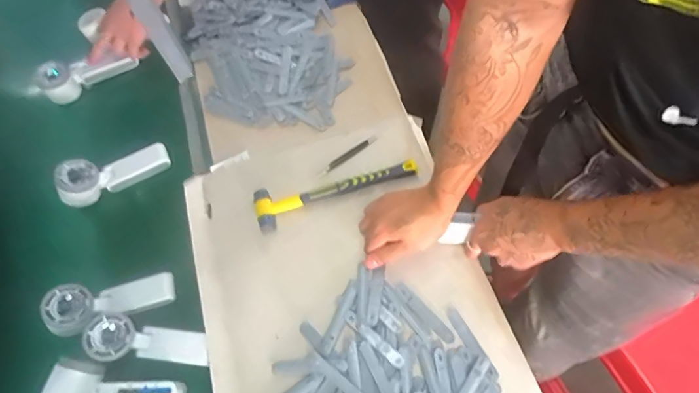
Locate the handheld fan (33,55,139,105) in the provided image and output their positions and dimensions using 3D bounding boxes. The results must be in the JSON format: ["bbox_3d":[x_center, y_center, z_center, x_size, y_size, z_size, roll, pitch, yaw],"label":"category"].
[{"bbox_3d":[-0.476,-0.228,0.782,0.155,0.057,0.040,-33,67,-11],"label":"handheld fan"}]

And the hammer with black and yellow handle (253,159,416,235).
[{"bbox_3d":[-0.024,-0.015,0.641,0.238,0.024,0.059,-21,66,-7],"label":"hammer with black and yellow handle"}]

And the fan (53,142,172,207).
[{"bbox_3d":[-0.370,-0.040,0.689,0.167,0.045,0.063,-23,66,-21],"label":"fan"}]

